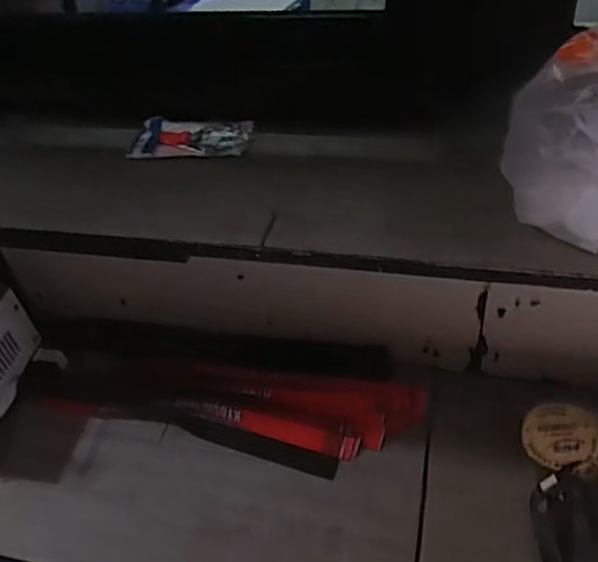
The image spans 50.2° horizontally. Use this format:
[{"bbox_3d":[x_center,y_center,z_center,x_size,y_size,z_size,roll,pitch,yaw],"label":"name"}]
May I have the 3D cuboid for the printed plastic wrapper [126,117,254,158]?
[{"bbox_3d":[-0.111,-0.151,0.668,0.124,0.009,0.073,4,42,10],"label":"printed plastic wrapper"}]

